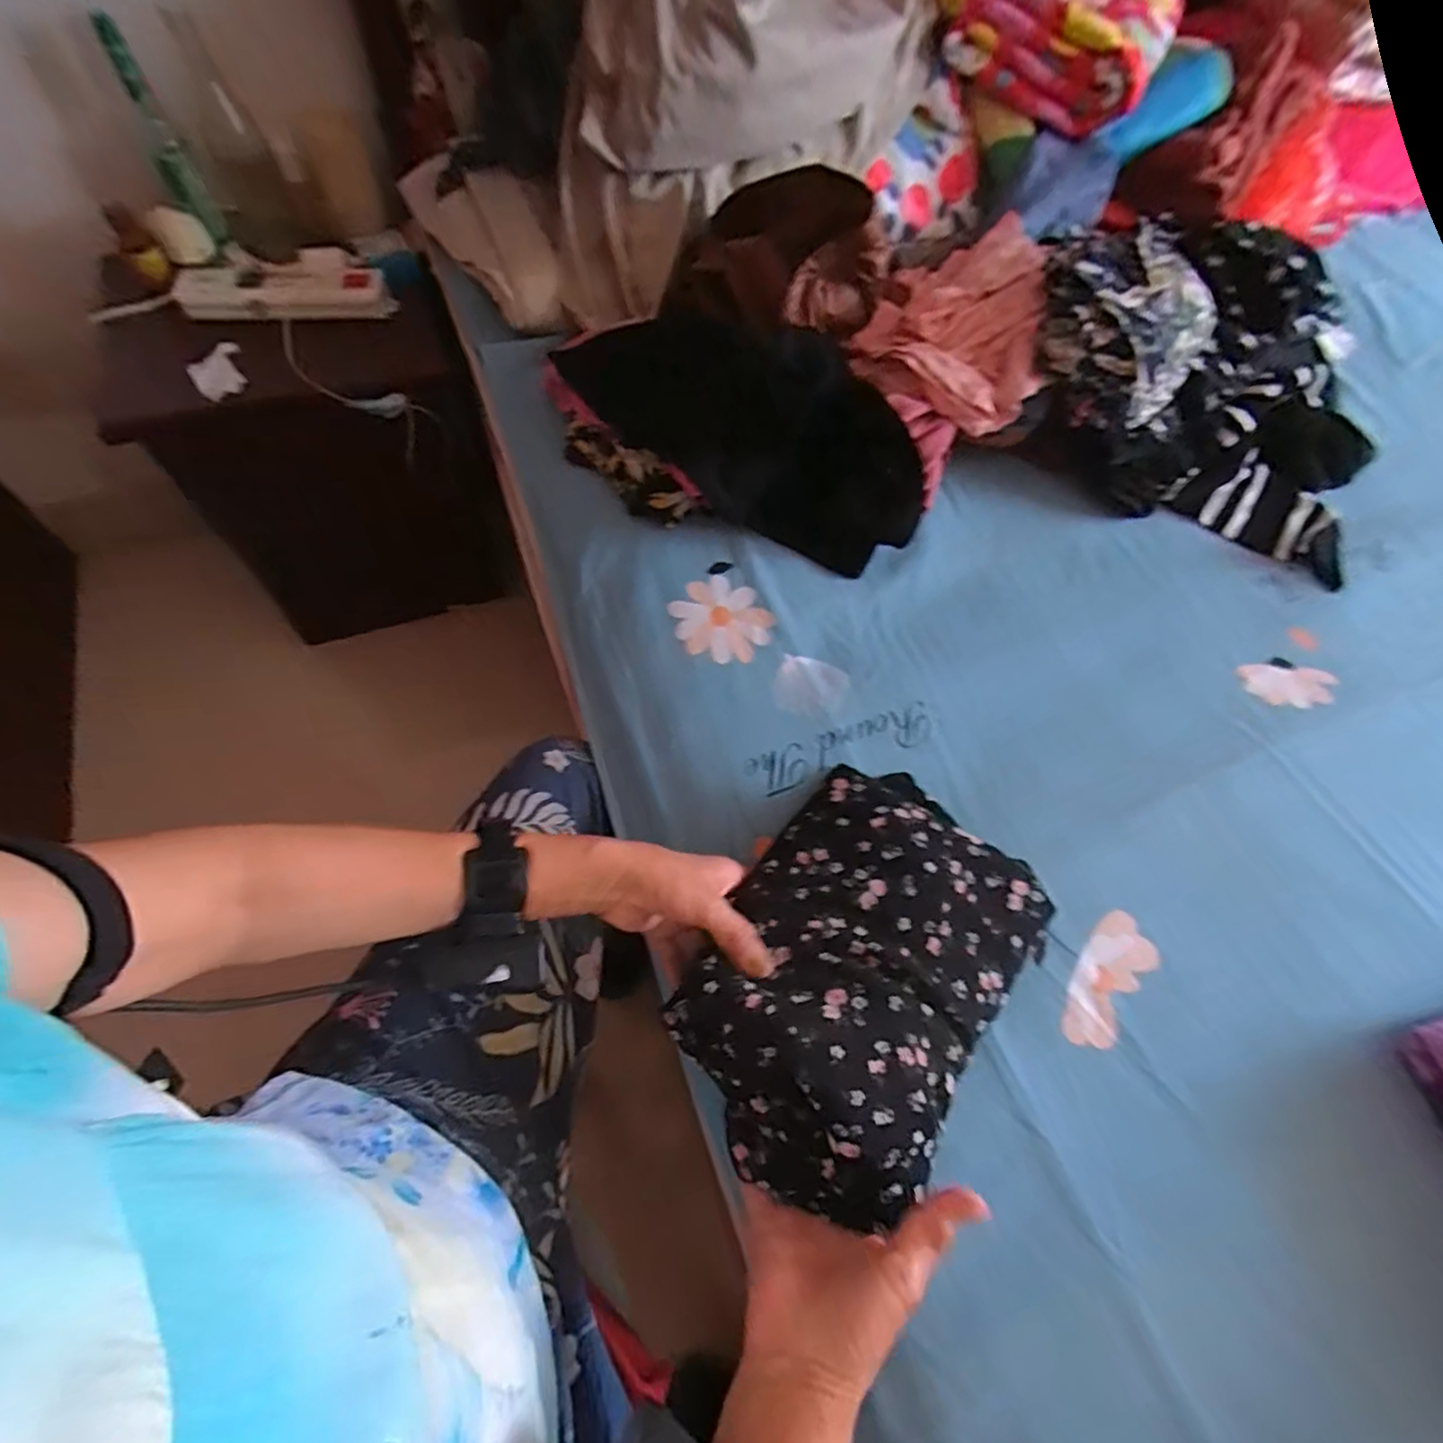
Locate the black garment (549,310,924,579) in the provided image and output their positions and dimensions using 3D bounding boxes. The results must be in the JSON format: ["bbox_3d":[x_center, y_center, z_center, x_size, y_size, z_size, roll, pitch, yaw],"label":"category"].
[{"bbox_3d":[0.017,-0.322,0.736,0.432,0.077,0.219,23,64,8],"label":"black garment"}]

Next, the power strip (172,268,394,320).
[{"bbox_3d":[-0.566,-0.549,0.885,0.253,0.044,0.059,-2,63,-5],"label":"power strip"}]

